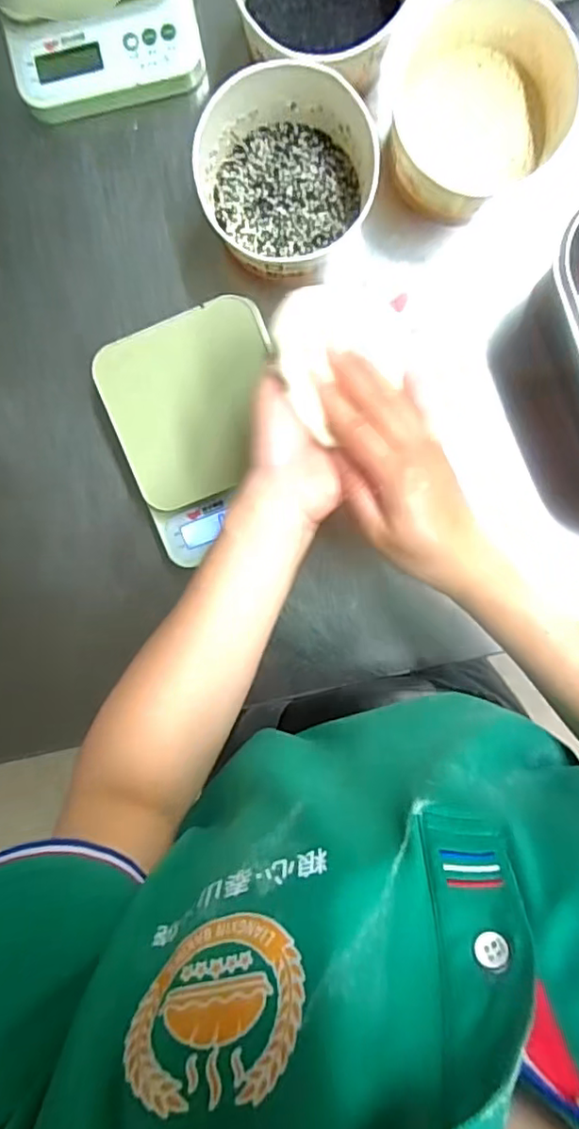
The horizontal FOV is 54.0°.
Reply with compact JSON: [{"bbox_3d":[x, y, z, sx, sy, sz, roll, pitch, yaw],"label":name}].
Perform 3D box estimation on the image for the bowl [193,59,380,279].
[{"bbox_3d":[-0.005,-0.296,0.435,0.124,0.063,0.124,0,98,2],"label":"bowl"}]

